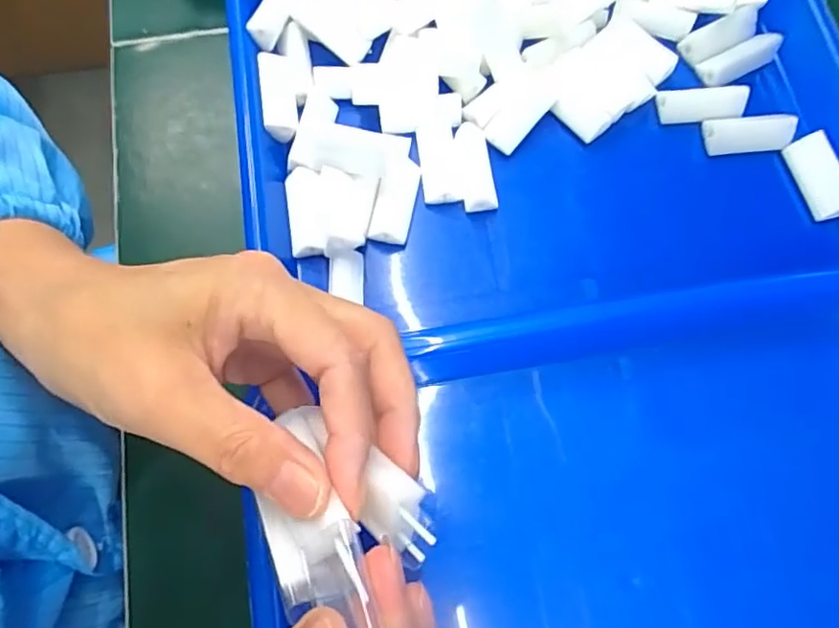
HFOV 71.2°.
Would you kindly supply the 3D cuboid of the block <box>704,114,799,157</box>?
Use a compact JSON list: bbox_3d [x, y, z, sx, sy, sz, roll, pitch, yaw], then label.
[{"bbox_3d":[0.183,-0.100,0.324,0.049,0.010,0.019,-3,74,-2],"label":"block"}]

